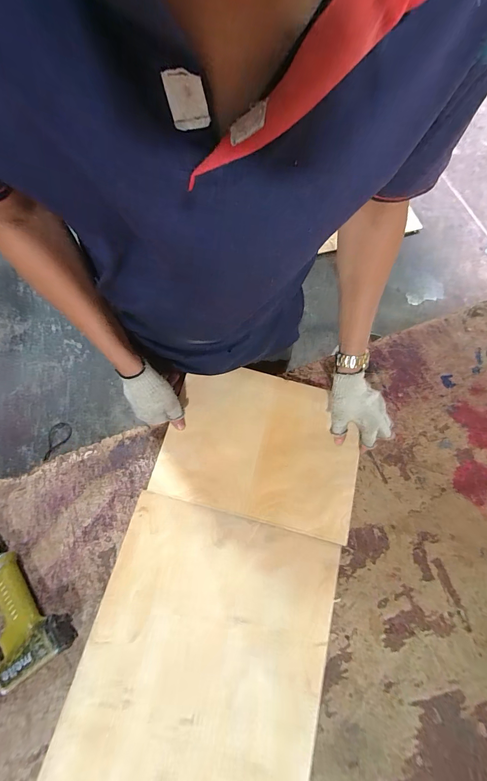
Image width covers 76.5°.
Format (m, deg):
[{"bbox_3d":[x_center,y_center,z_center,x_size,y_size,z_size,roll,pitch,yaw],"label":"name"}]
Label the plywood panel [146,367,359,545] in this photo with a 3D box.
[{"bbox_3d":[0.036,0.093,0.552,0.337,0.008,0.251,15,73,2],"label":"plywood panel"}]

